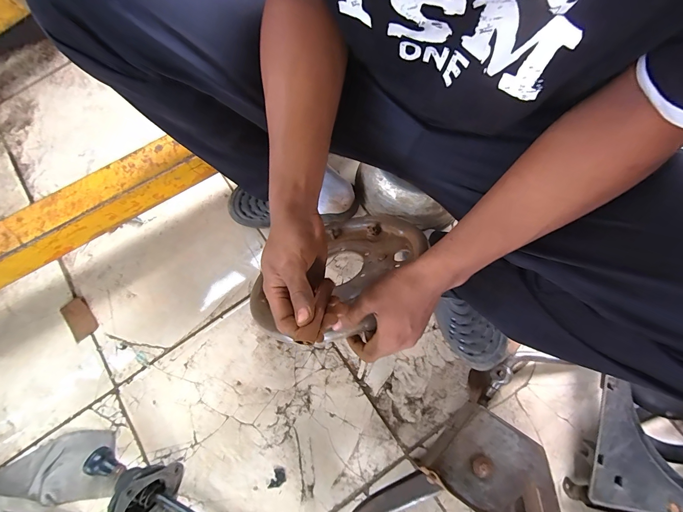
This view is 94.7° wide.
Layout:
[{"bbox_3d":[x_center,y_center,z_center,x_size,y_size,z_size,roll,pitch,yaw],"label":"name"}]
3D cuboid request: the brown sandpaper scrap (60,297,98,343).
[{"bbox_3d":[-0.550,0.130,0.657,0.050,0.010,0.083,-35,74,-9],"label":"brown sandpaper scrap"}]

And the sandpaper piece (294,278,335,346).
[{"bbox_3d":[-0.023,0.053,0.321,0.015,0.013,0.097,10,29,6],"label":"sandpaper piece"}]

